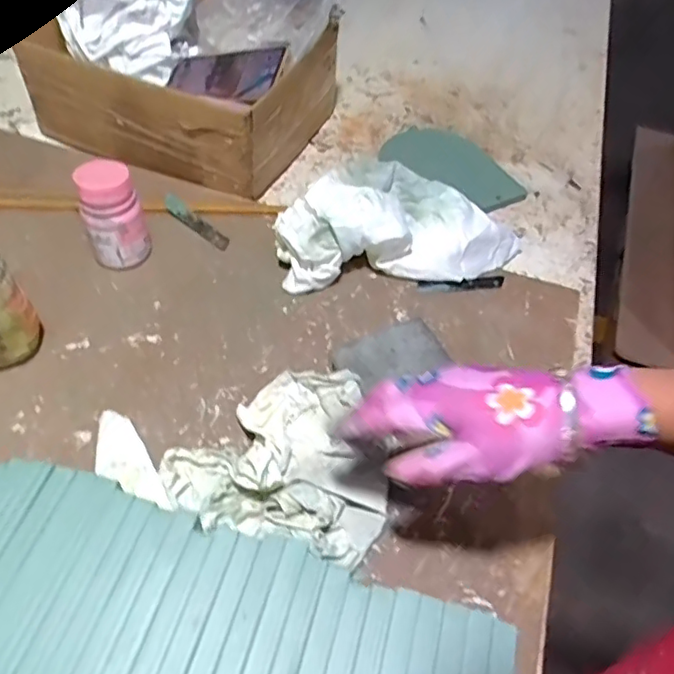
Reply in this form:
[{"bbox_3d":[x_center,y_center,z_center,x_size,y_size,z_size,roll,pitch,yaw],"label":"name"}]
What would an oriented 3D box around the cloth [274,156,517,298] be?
[{"bbox_3d":[0.072,-0.128,0.632,0.272,0.078,0.134,-2,53,-7],"label":"cloth"}]

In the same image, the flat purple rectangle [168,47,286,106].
[{"bbox_3d":[-0.142,-0.317,0.722,0.165,0.008,0.075,13,74,31],"label":"flat purple rectangle"}]

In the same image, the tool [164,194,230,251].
[{"bbox_3d":[-0.161,-0.131,0.669,0.102,0.008,0.022,37,59,21],"label":"tool"}]

